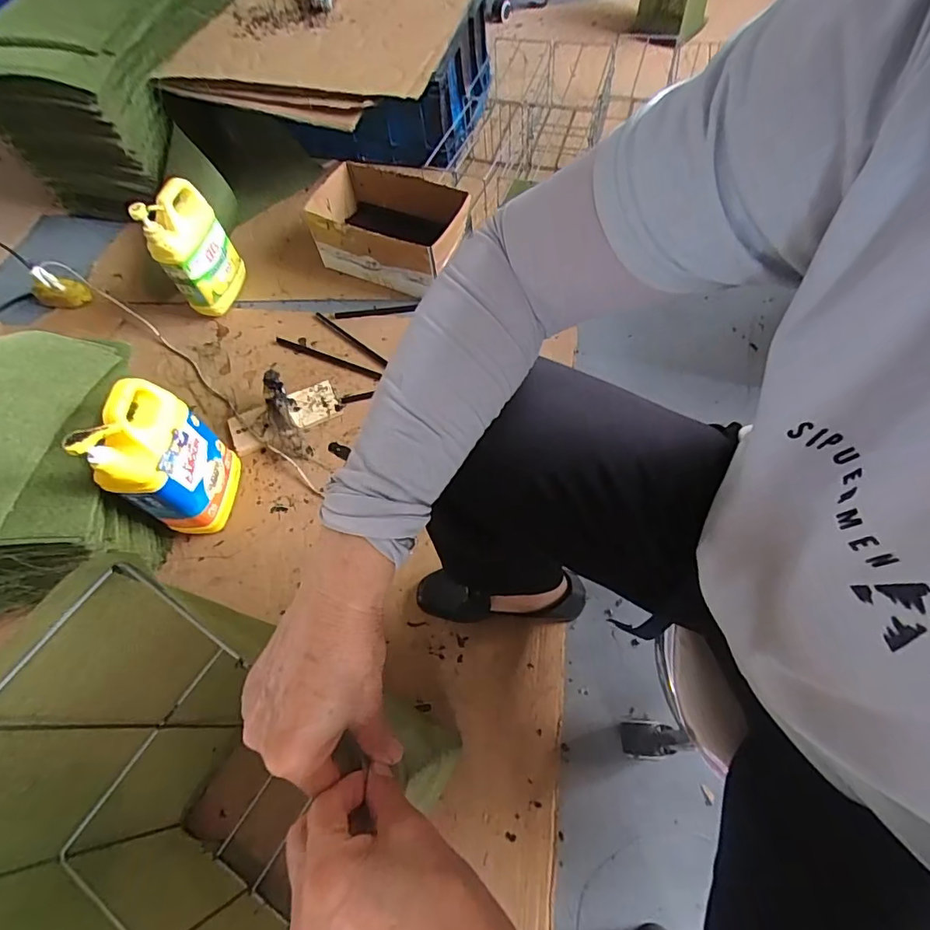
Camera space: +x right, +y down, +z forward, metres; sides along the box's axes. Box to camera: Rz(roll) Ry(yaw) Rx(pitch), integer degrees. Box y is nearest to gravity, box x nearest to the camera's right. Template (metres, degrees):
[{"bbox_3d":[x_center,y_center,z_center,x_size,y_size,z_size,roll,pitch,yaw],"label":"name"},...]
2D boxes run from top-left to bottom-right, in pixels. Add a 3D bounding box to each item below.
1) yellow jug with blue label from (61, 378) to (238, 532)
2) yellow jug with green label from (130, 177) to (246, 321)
[{"bbox_3d":[-0.438,-0.011,0.735,0.090,0.272,0.145,2,64,5],"label":"yellow jug with blue label"},{"bbox_3d":[-0.503,-0.401,0.955,0.059,0.233,0.139,16,66,12],"label":"yellow jug with green label"}]

